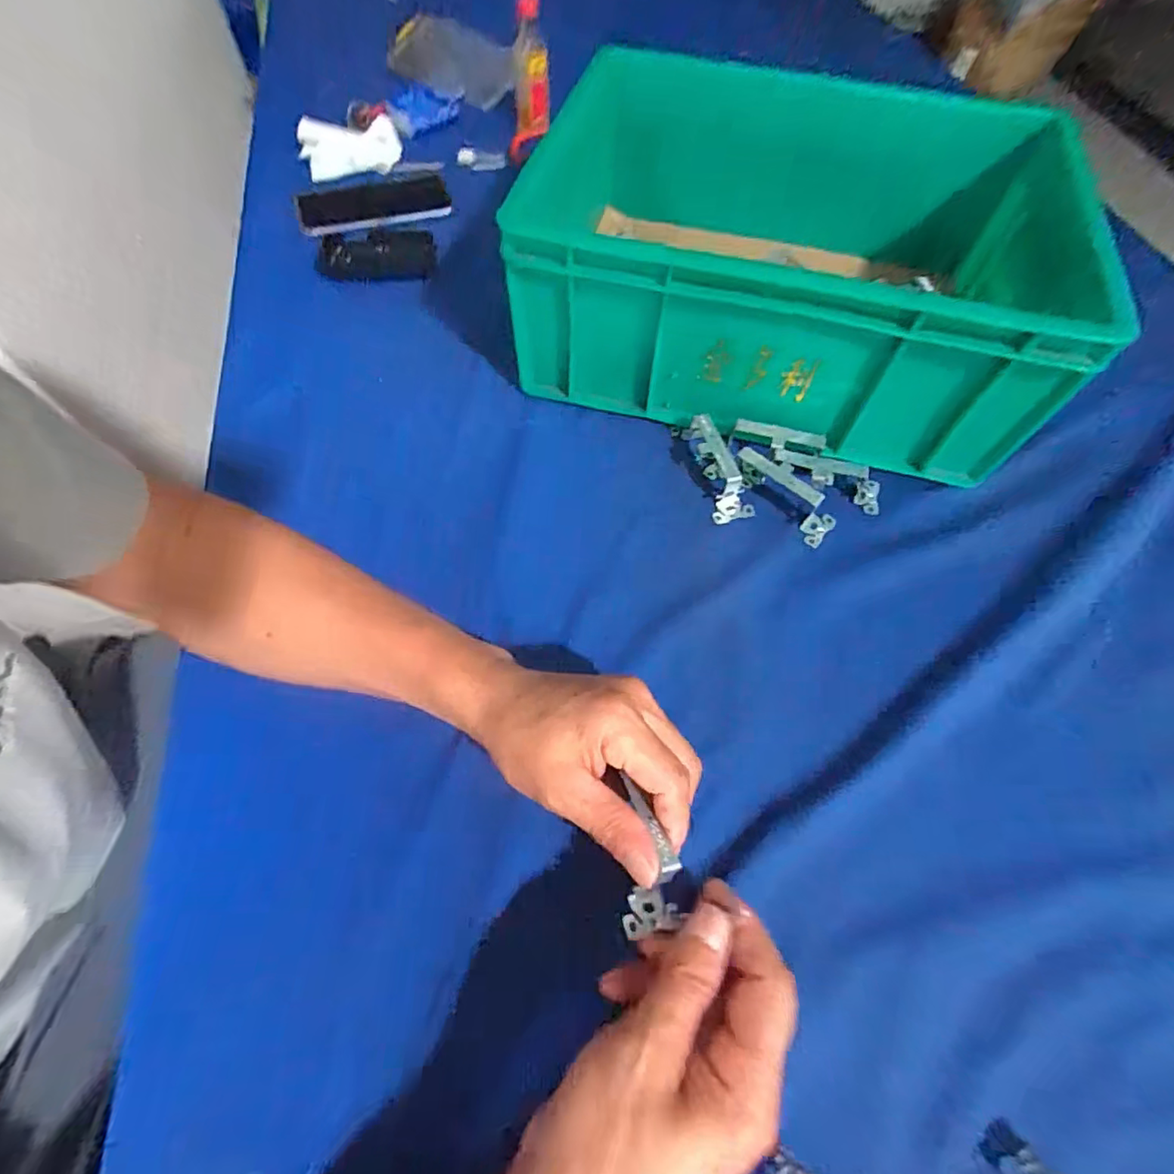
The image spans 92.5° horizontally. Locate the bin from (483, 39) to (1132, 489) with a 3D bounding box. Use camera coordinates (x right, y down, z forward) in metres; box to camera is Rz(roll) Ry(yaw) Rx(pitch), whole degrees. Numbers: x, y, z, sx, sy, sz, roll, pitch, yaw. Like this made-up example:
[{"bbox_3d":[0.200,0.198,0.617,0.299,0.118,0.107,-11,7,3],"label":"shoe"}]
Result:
[{"bbox_3d":[0.167,-0.273,0.479,0.415,0.149,0.303,9,61,4],"label":"bin"}]

